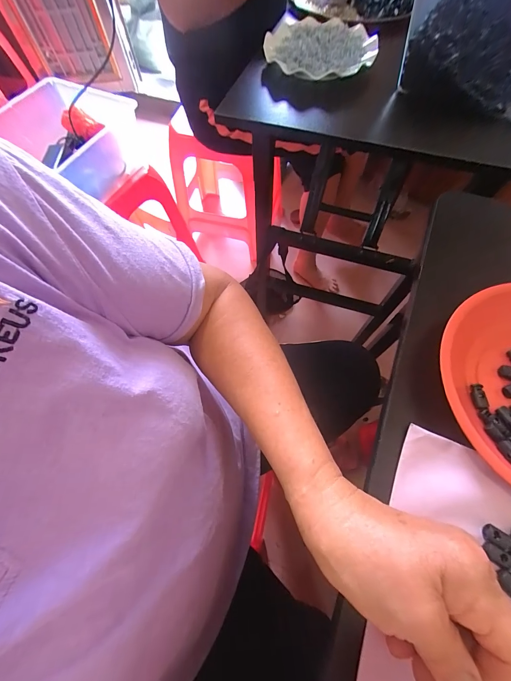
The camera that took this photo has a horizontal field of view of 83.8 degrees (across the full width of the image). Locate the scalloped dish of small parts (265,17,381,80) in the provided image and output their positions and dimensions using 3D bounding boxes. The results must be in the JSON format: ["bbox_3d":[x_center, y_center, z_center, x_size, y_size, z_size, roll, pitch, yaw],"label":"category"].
[{"bbox_3d":[0.106,-0.495,0.480,0.184,0.021,0.170,10,65,6],"label":"scalloped dish of small parts"}]

